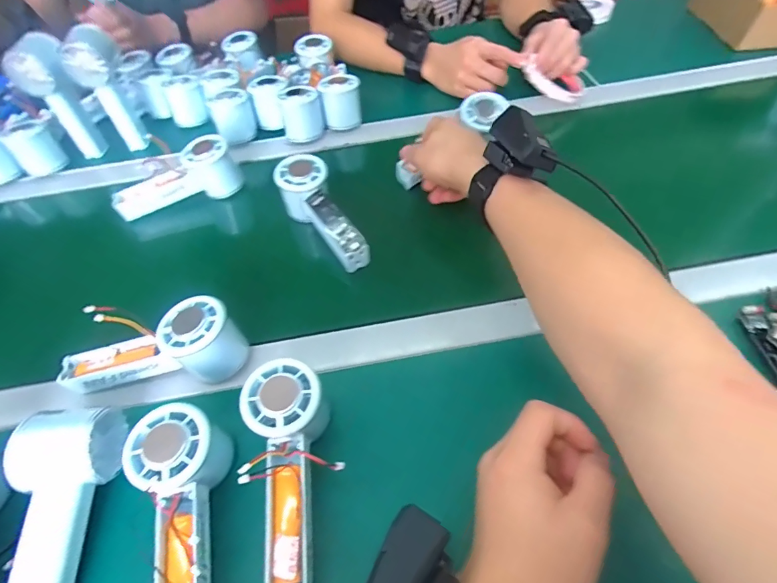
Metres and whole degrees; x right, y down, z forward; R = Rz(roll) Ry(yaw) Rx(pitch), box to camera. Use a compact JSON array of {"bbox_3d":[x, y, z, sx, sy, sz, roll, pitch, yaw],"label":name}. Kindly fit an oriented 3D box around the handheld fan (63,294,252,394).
[{"bbox_3d":[-0.204,0.048,0.367,0.153,0.059,0.053,-6,52,-1],"label":"handheld fan"}]

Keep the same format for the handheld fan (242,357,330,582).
[{"bbox_3d":[-0.071,0.129,0.313,0.057,0.062,0.150,-6,68,-1],"label":"handheld fan"}]

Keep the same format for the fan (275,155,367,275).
[{"bbox_3d":[-0.077,-0.088,0.467,0.056,0.052,0.143,-22,54,-13],"label":"fan"}]

